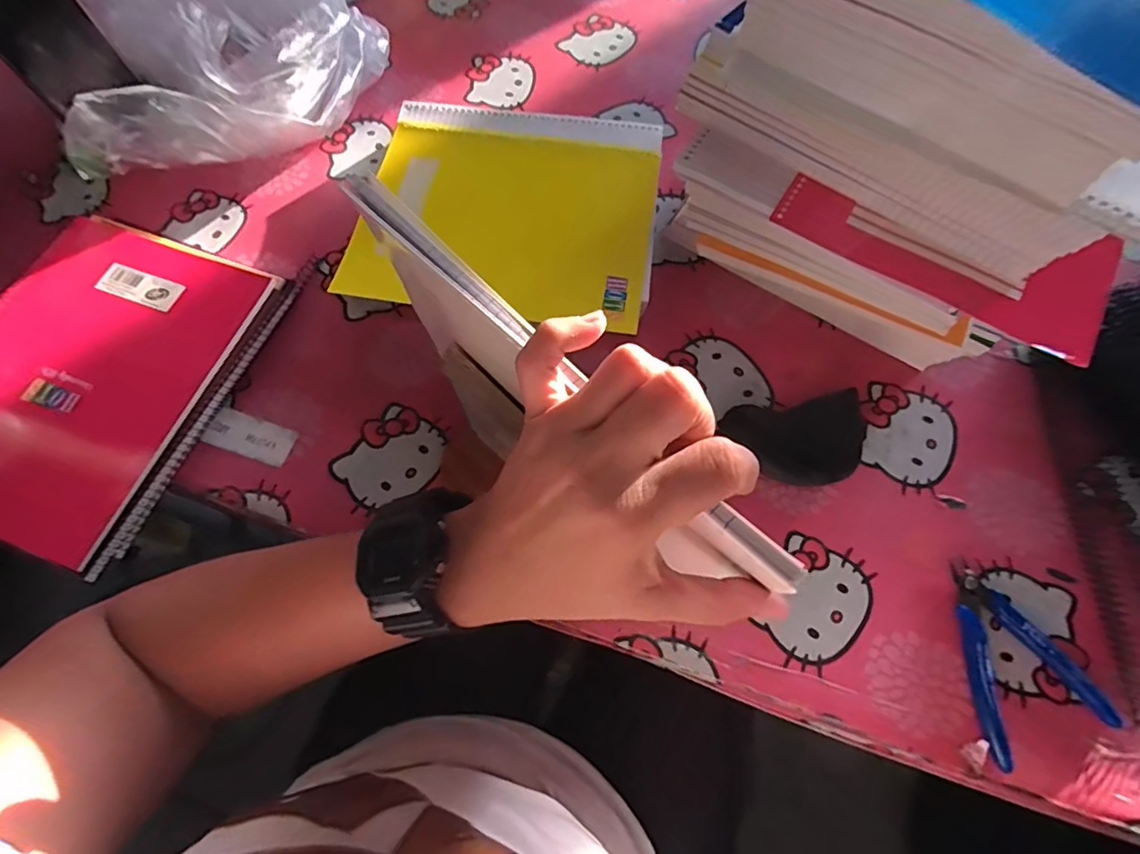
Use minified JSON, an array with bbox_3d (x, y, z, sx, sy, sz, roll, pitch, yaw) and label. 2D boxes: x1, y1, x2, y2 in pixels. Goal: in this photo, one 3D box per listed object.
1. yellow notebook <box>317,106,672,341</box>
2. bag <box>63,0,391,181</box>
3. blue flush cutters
[{"bbox_3d":[-0.051,-0.188,0.463,0.247,0.033,0.216,9,67,3],"label":"yellow notebook"},{"bbox_3d":[-0.361,-0.424,0.521,0.280,0.117,0.349,-24,69,-10],"label":"bag"},{"bbox_3d":[0.290,0.147,0.344,0.085,0.019,0.111,-15,68,-7],"label":"blue flush cutters"}]

